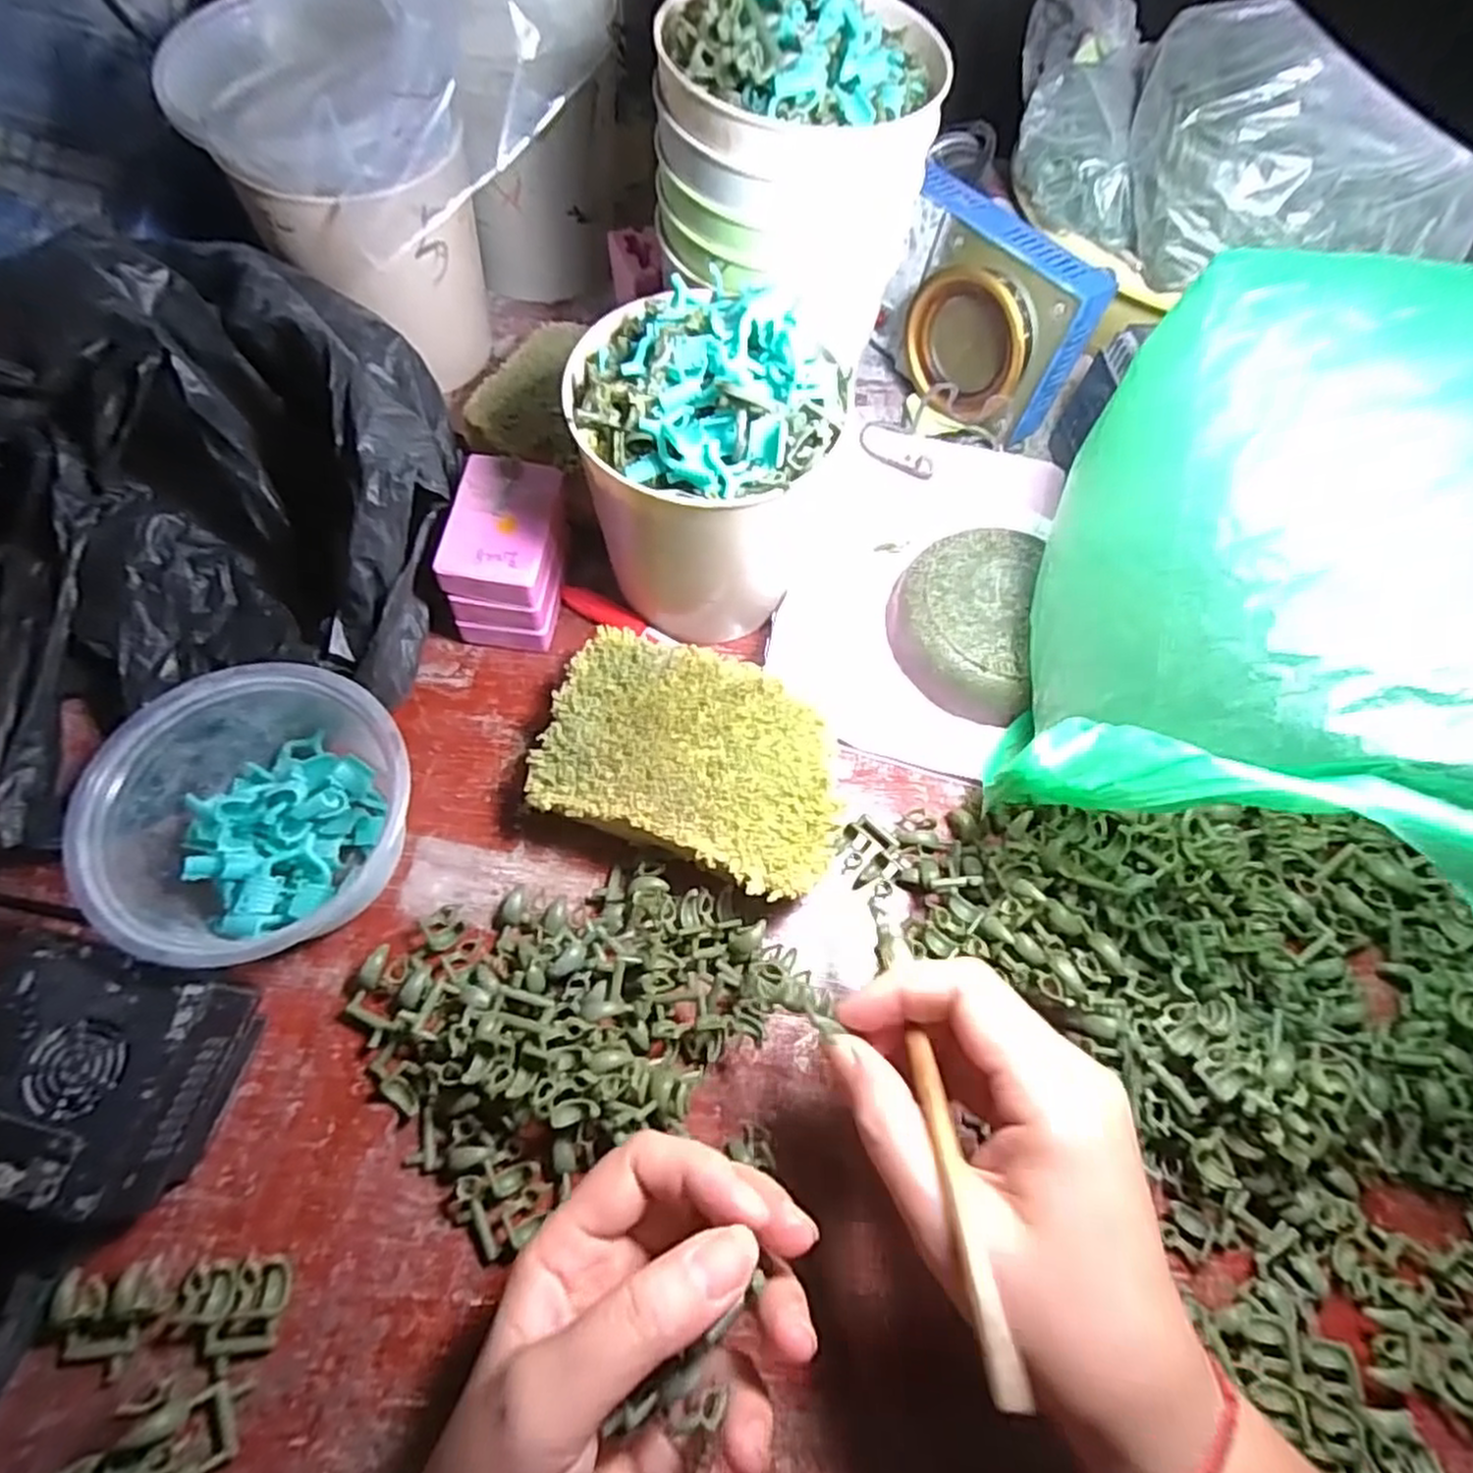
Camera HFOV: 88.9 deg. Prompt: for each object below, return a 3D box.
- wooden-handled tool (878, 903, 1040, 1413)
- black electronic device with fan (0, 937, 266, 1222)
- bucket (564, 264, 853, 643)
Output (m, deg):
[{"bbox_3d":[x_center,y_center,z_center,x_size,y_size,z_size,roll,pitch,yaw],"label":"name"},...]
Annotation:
[{"bbox_3d":[0.060,0.108,0.231,0.013,0.006,0.152,2,37,-3],"label":"wooden-handled tool"},{"bbox_3d":[-0.227,0.117,0.268,0.073,0.050,0.073,14,65,3],"label":"black electronic device with fan"},{"bbox_3d":[-0.013,-0.112,0.338,0.108,0.140,0.103,1,65,-3],"label":"bucket"}]

